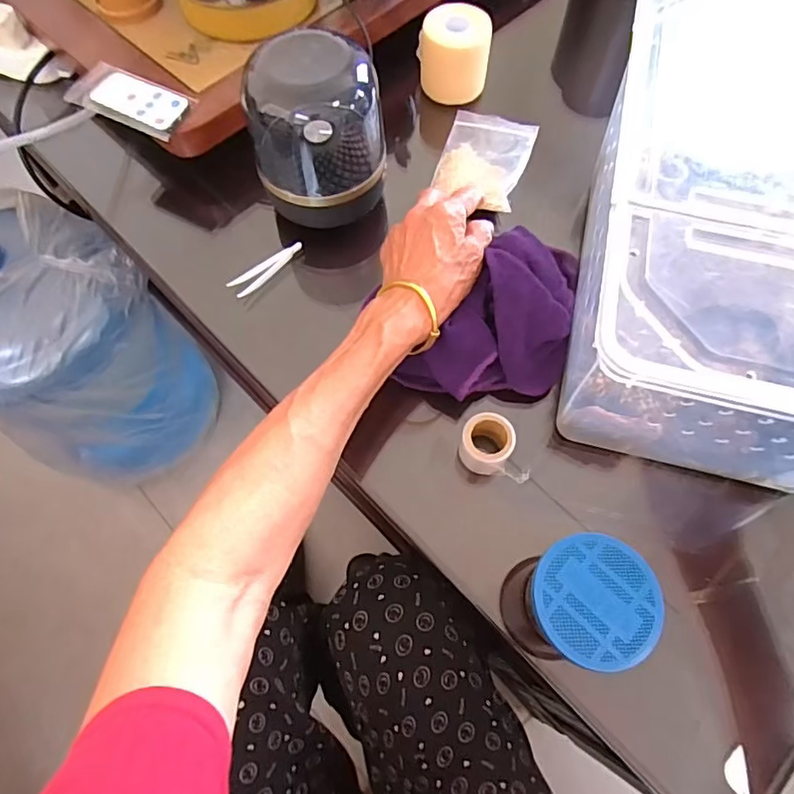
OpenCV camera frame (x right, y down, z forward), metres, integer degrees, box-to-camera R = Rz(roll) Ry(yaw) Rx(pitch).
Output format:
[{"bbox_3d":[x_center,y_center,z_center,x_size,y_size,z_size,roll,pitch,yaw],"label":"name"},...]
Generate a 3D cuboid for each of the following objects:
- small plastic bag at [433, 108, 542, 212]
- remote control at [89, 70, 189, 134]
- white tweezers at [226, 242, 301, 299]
[{"bbox_3d":[0.082,-0.227,0.493,0.080,0.023,0.119,17,68,8],"label":"small plastic bag"},{"bbox_3d":[-0.222,-0.257,0.456,0.092,0.007,0.039,32,71,13],"label":"remote control"},{"bbox_3d":[-0.110,-0.110,0.452,0.071,0.010,0.016,-38,71,-14],"label":"white tweezers"}]

